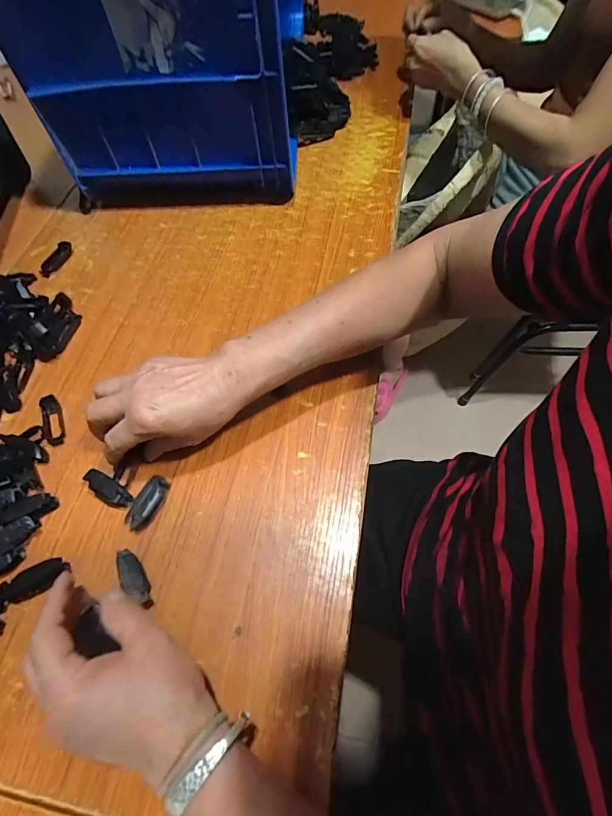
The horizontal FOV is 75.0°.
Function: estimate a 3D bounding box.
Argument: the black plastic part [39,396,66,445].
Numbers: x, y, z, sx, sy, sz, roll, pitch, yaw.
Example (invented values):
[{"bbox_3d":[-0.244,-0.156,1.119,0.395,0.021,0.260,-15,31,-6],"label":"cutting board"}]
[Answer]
[{"bbox_3d":[-0.264,0.011,0.415,0.017,0.012,0.057,-22,62,-10],"label":"black plastic part"}]

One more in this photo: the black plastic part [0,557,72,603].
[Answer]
[{"bbox_3d":[-0.228,0.145,0.336,0.051,0.014,0.022,-22,62,-10],"label":"black plastic part"}]

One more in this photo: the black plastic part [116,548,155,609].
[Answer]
[{"bbox_3d":[-0.142,0.140,0.329,0.015,0.016,0.050,-31,64,-15],"label":"black plastic part"}]

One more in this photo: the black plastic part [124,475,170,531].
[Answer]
[{"bbox_3d":[-0.143,0.085,0.361,0.017,0.016,0.049,25,64,16],"label":"black plastic part"}]

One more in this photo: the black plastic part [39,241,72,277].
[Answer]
[{"bbox_3d":[-0.337,-0.201,0.538,0.017,0.013,0.058,17,62,12],"label":"black plastic part"}]

